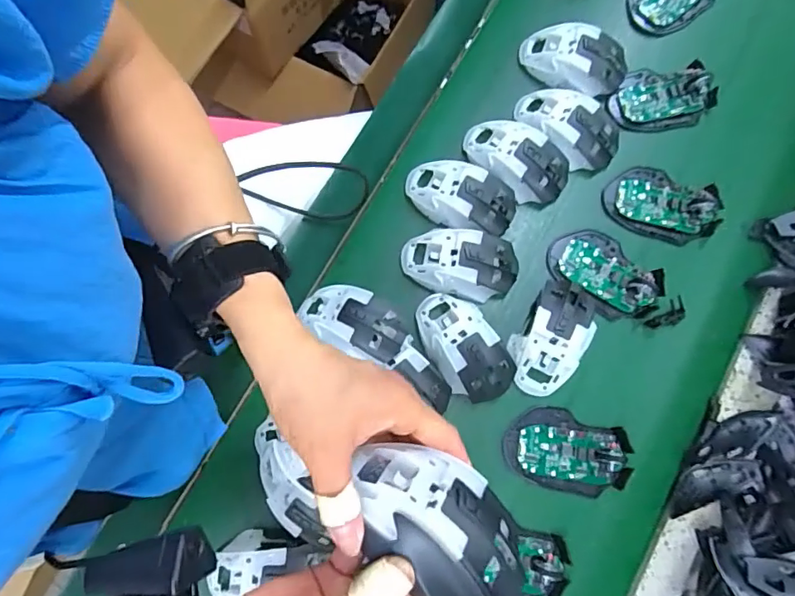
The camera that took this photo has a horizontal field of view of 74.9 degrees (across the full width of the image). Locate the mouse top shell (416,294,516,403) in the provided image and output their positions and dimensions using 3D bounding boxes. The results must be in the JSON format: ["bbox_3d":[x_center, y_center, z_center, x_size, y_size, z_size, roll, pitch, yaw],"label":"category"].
[{"bbox_3d":[0.064,0.047,0.505,0.063,0.033,0.115,-29,84,-9],"label":"mouse top shell"}]

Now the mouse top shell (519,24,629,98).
[{"bbox_3d":[0.194,-0.261,0.571,0.112,0.034,0.070,6,80,-4],"label":"mouse top shell"}]

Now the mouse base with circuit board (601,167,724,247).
[{"bbox_3d":[0.279,-0.100,0.541,0.114,0.019,0.070,24,79,0],"label":"mouse base with circuit board"}]

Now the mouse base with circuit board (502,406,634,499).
[{"bbox_3d":[0.161,0.146,0.491,0.112,0.018,0.072,17,79,-2],"label":"mouse base with circuit board"}]

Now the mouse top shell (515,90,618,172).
[{"bbox_3d":[0.185,-0.187,0.555,0.113,0.031,0.067,41,80,3],"label":"mouse top shell"}]

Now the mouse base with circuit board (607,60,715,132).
[{"bbox_3d":[0.292,-0.221,0.575,0.116,0.035,0.066,-4,81,-5],"label":"mouse base with circuit board"}]

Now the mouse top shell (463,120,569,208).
[{"bbox_3d":[0.127,-0.149,0.550,0.114,0.034,0.064,40,80,3],"label":"mouse top shell"}]

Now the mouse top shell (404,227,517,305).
[{"bbox_3d":[0.063,-0.033,0.524,0.114,0.034,0.066,6,80,-4],"label":"mouse top shell"}]

